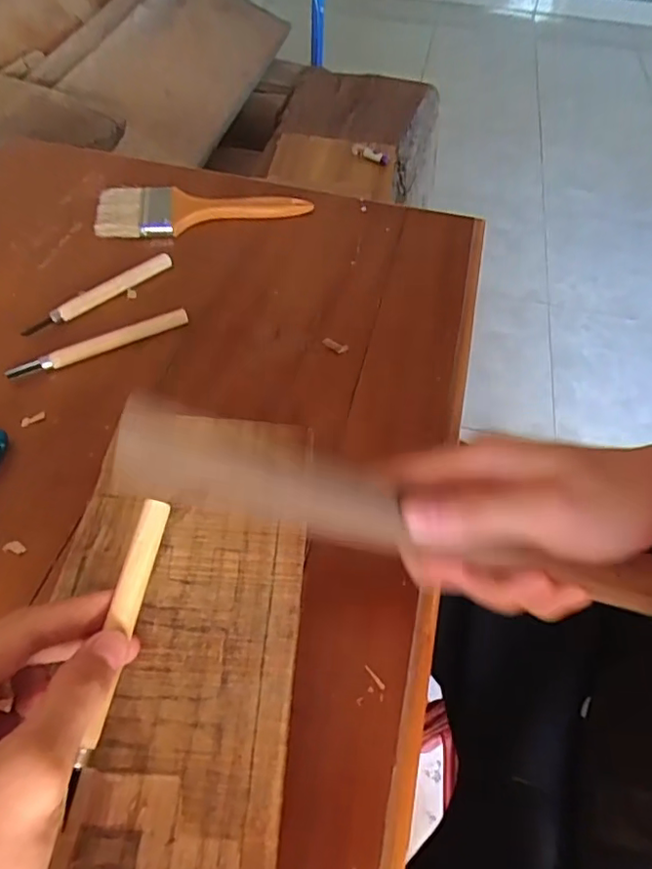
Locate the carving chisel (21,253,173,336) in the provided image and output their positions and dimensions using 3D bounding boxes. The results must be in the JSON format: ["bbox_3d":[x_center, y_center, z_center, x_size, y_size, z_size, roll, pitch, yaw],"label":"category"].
[{"bbox_3d":[-0.174,-0.110,0.445,0.013,0.012,0.126,39,60,24],"label":"carving chisel"}]

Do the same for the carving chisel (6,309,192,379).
[{"bbox_3d":[-0.160,-0.064,0.408,0.127,0.010,0.014,-26,58,-22],"label":"carving chisel"}]

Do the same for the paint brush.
[{"bbox_3d":[-0.111,-0.209,0.519,0.187,0.012,0.067,-5,53,-7],"label":"paint brush"}]

